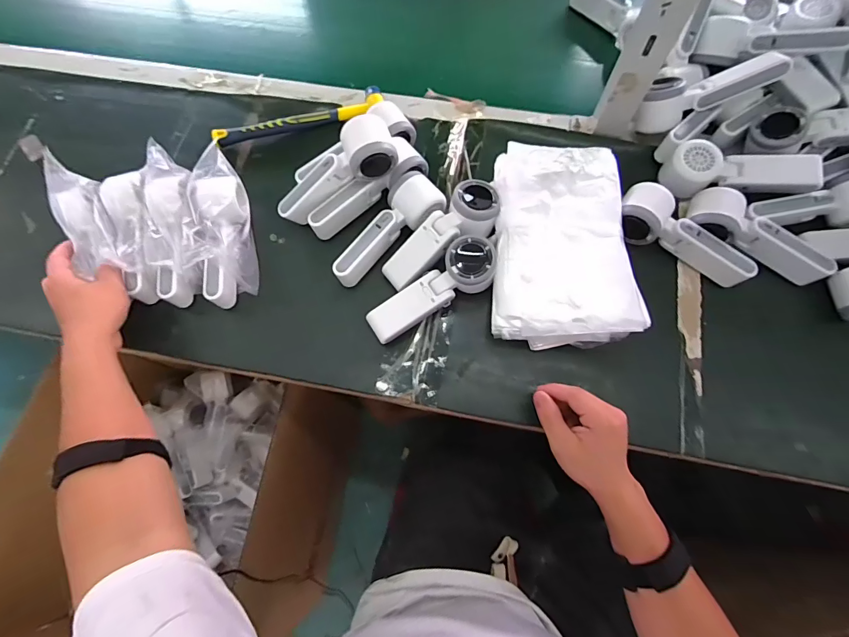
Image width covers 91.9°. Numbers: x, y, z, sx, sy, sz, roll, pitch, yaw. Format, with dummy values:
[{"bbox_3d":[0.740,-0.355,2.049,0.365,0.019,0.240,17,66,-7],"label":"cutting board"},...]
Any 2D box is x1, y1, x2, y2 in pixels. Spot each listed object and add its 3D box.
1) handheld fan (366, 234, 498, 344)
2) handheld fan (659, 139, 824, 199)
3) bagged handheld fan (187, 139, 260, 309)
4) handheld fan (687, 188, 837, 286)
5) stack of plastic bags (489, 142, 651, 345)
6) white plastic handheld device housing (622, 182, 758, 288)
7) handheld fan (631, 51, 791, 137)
[{"bbox_3d":[0.011,-0.034,0.484,0.168,0.047,0.059,-34,74,7],"label":"handheld fan"},{"bbox_3d":[0.389,-0.183,0.509,0.166,0.061,0.067,6,72,3],"label":"handheld fan"},{"bbox_3d":[-0.253,-0.114,0.511,0.059,0.093,0.191,-9,85,-2],"label":"bagged handheld fan"},{"bbox_3d":[0.396,-0.092,0.495,0.167,0.043,0.059,39,77,12],"label":"handheld fan"},{"bbox_3d":[0.167,-0.088,0.498,0.172,0.062,0.242,1,72,1],"label":"stack of plastic bags"},{"bbox_3d":[0.315,-0.101,0.500,0.161,0.049,0.062,30,75,10],"label":"white plastic handheld device housing"},{"bbox_3d":[0.358,-0.302,0.525,0.164,0.056,0.073,-14,71,17],"label":"handheld fan"}]

